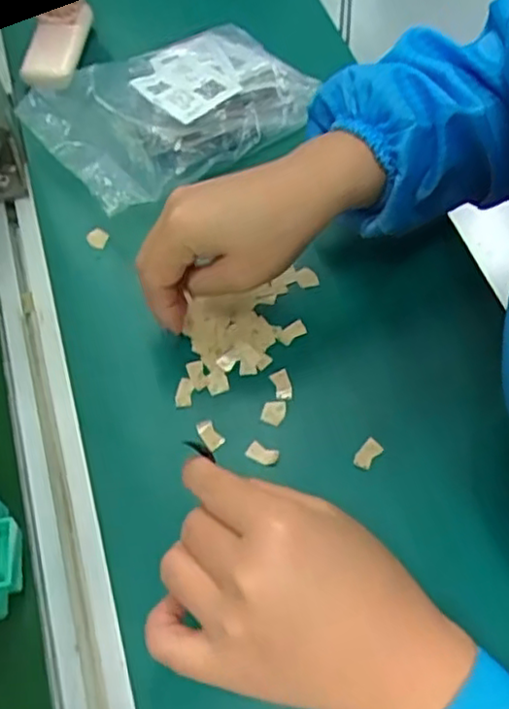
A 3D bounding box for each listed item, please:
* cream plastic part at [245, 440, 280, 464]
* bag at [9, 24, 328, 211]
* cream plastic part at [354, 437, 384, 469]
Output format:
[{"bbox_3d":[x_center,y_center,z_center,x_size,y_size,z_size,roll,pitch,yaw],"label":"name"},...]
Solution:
[{"bbox_3d":[0.005,0.062,0.421,0.019,0.004,0.012,25,65,9],"label":"cream plastic part"},{"bbox_3d":[-0.054,-0.191,0.513,0.207,0.033,0.107,-35,82,-30],"label":"bag"},{"bbox_3d":[0.071,0.061,0.421,0.011,0.004,0.021,37,68,14],"label":"cream plastic part"}]

